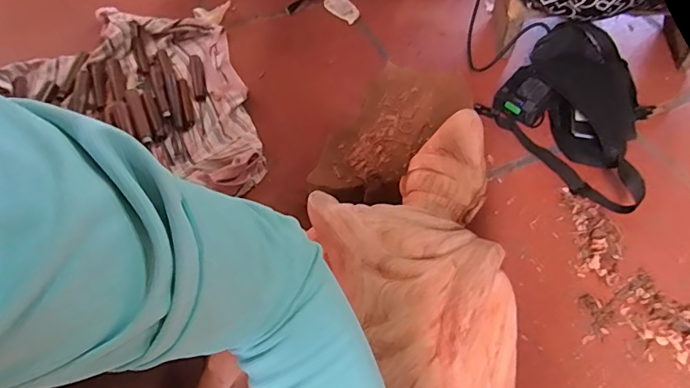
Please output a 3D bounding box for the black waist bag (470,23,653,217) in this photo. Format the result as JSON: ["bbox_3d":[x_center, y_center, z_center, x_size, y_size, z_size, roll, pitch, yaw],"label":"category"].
[{"bbox_3d":[0.379,-0.126,0.725,0.242,0.086,0.280,-31,58,-22],"label":"black waist bag"}]

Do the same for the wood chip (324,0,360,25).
[{"bbox_3d":[-0.002,-0.371,0.940,0.050,0.017,0.080,-33,59,-23],"label":"wood chip"}]

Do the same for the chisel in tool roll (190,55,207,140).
[{"bbox_3d":[-0.241,-0.167,0.784,0.023,0.016,0.180,-12,53,-9],"label":"chisel in tool roll"}]

